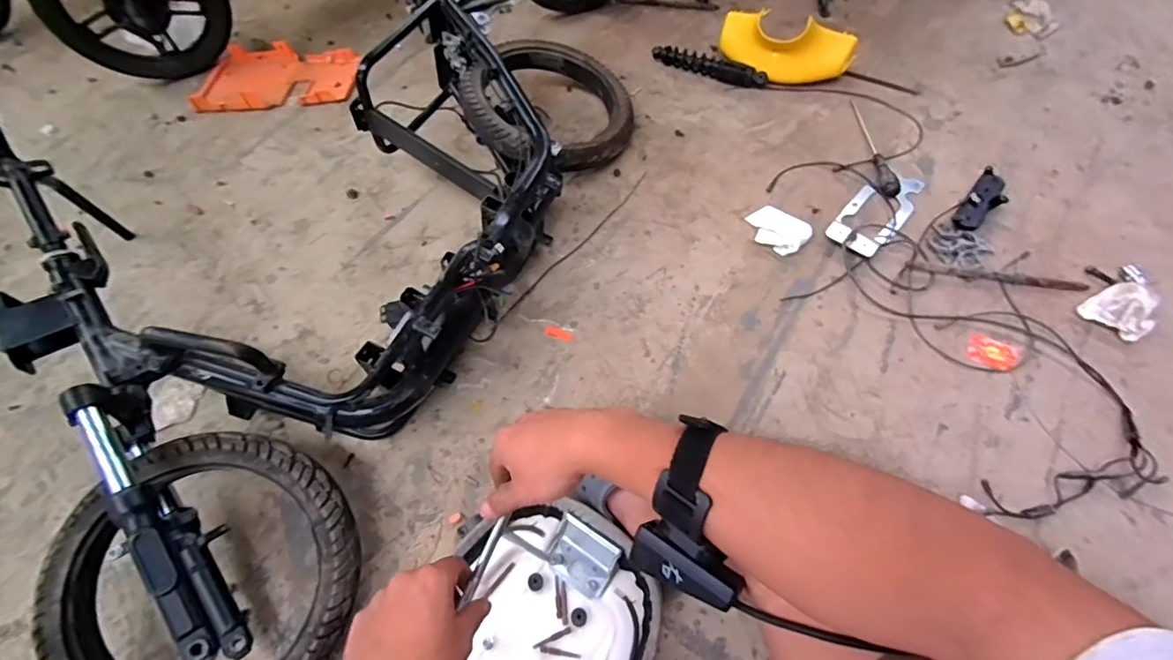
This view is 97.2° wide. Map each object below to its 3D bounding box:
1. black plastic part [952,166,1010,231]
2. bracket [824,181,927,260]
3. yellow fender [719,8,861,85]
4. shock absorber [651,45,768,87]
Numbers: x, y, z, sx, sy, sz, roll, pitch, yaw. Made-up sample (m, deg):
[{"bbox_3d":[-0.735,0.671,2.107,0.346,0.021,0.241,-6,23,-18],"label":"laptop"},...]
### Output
[{"bbox_3d":[0.739,-0.239,0.960,0.056,0.021,0.166,36,68,22],"label":"black plastic part"},{"bbox_3d":[0.552,-0.232,0.973,0.099,0.020,0.248,39,70,23],"label":"bracket"},{"bbox_3d":[0.443,-0.635,1.162,0.295,0.140,0.088,19,63,15],"label":"yellow fender"},{"bbox_3d":[0.287,-0.626,1.230,0.288,0.039,0.053,33,67,21],"label":"shock absorber"}]

